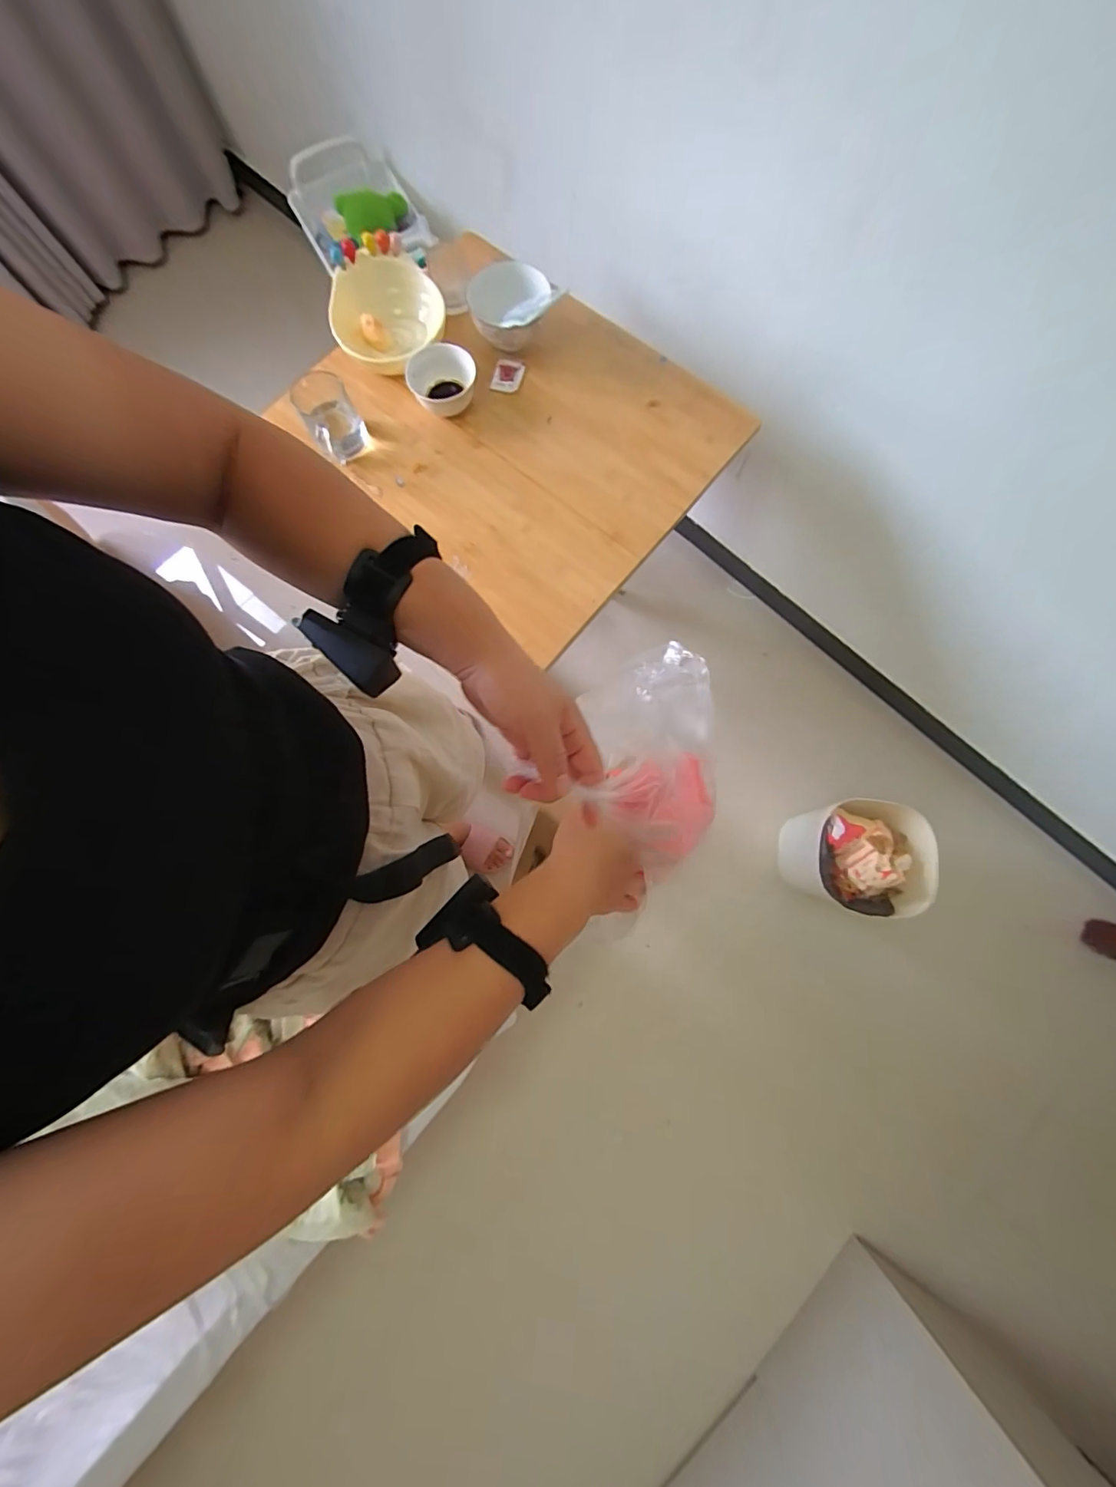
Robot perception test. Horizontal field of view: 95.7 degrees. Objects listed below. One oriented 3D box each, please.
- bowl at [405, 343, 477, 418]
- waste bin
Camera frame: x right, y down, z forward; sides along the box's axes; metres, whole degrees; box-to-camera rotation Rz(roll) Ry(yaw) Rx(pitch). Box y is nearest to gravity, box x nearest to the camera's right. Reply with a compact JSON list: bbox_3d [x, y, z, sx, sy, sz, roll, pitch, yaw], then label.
[{"bbox_3d":[-0.193,-0.605,0.844,0.113,0.058,0.097,-18,80,-3],"label":"bowl"},{"bbox_3d":[0.648,0.248,1.132,0.256,0.265,0.229,5,79,1],"label":"waste bin"}]

